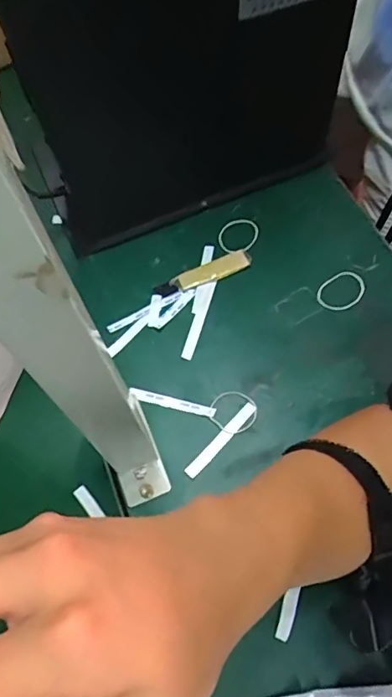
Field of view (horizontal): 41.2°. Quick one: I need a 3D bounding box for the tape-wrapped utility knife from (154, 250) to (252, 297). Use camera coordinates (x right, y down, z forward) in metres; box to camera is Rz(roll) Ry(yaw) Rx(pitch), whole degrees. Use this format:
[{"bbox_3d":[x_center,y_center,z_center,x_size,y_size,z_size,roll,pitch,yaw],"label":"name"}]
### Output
[{"bbox_3d":[0.009,-0.079,0.552,0.105,0.009,0.025,-22,64,-9],"label":"tape-wrapped utility knife"}]

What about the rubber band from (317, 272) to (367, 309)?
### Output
[{"bbox_3d":[0.149,-0.059,0.531,0.056,0.004,0.037,-32,66,-13],"label":"rubber band"}]

